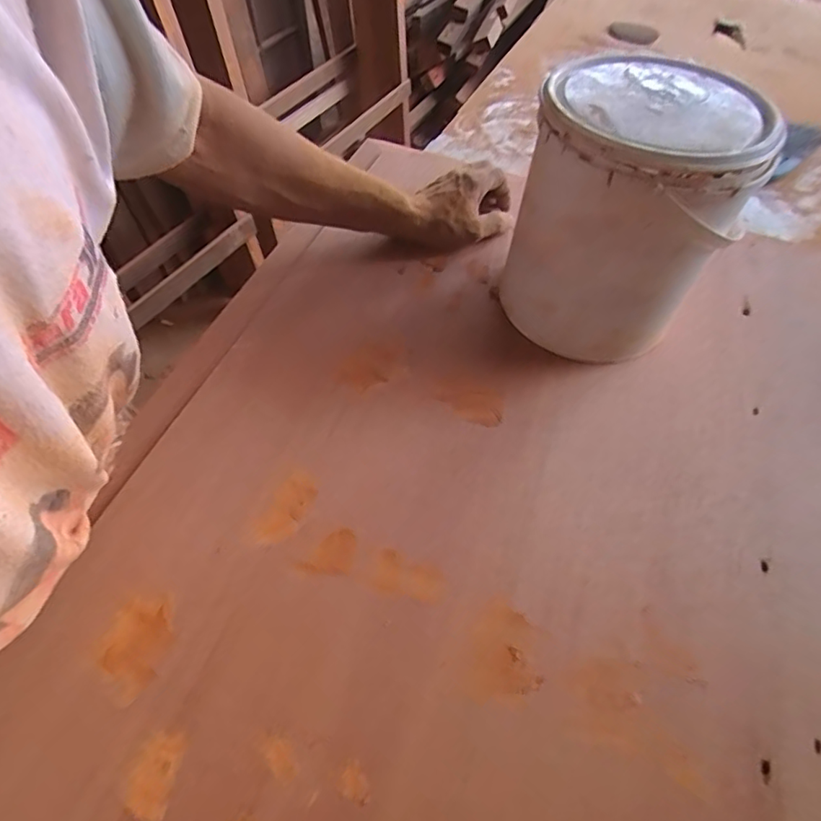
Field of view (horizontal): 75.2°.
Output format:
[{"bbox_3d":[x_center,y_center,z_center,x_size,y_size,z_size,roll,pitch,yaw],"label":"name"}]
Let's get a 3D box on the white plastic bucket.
[{"bbox_3d":[0.182,-0.166,0.477,0.161,0.207,0.152,2,54,-3],"label":"white plastic bucket"}]

